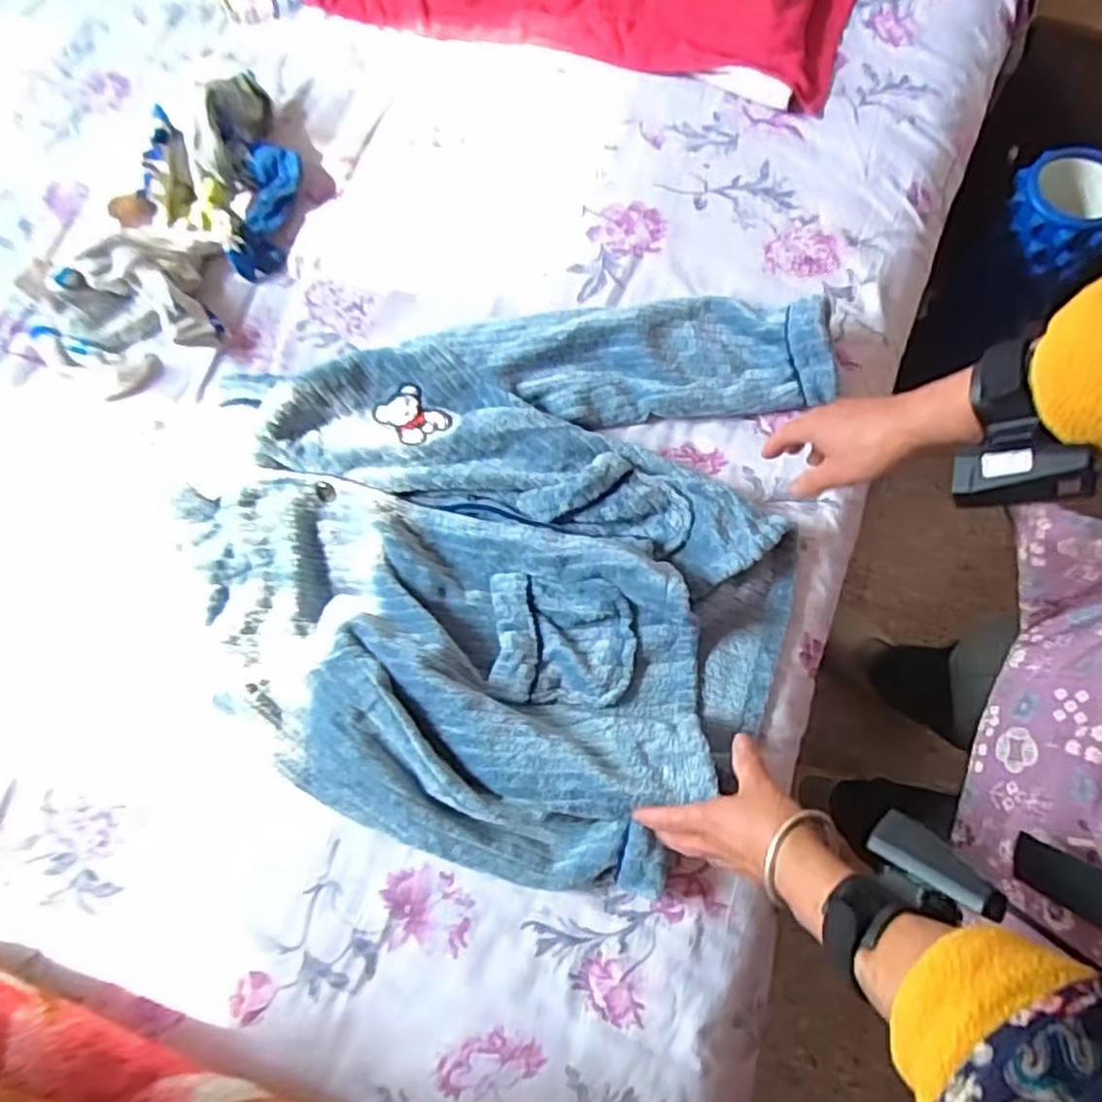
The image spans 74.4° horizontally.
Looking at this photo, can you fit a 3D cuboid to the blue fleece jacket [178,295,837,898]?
[{"bbox_3d":[-0.054,-0.020,0.676,0.546,0.065,0.549,12,75,4],"label":"blue fleece jacket"}]

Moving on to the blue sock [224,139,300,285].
[{"bbox_3d":[-0.314,-0.376,0.799,0.054,0.040,0.154,8,75,3],"label":"blue sock"}]

